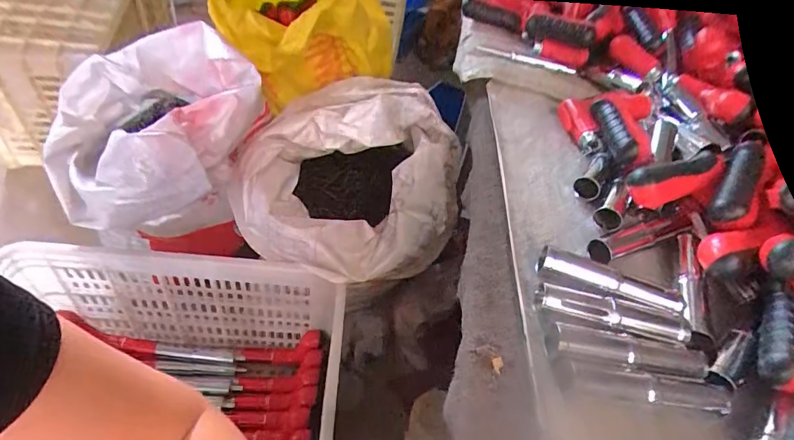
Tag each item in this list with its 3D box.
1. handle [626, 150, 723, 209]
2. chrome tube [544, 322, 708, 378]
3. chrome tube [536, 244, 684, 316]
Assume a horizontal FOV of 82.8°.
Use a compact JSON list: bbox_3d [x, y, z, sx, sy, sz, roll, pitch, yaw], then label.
[{"bbox_3d":[0.294,-0.041,0.473,0.124,0.037,0.039,-19,48,-16],"label":"handle"},{"bbox_3d":[0.186,0.105,0.358,0.127,0.022,0.029,10,46,-2],"label":"chrome tube"},{"bbox_3d":[0.192,0.056,0.405,0.127,0.024,0.030,18,47,5],"label":"chrome tube"}]

